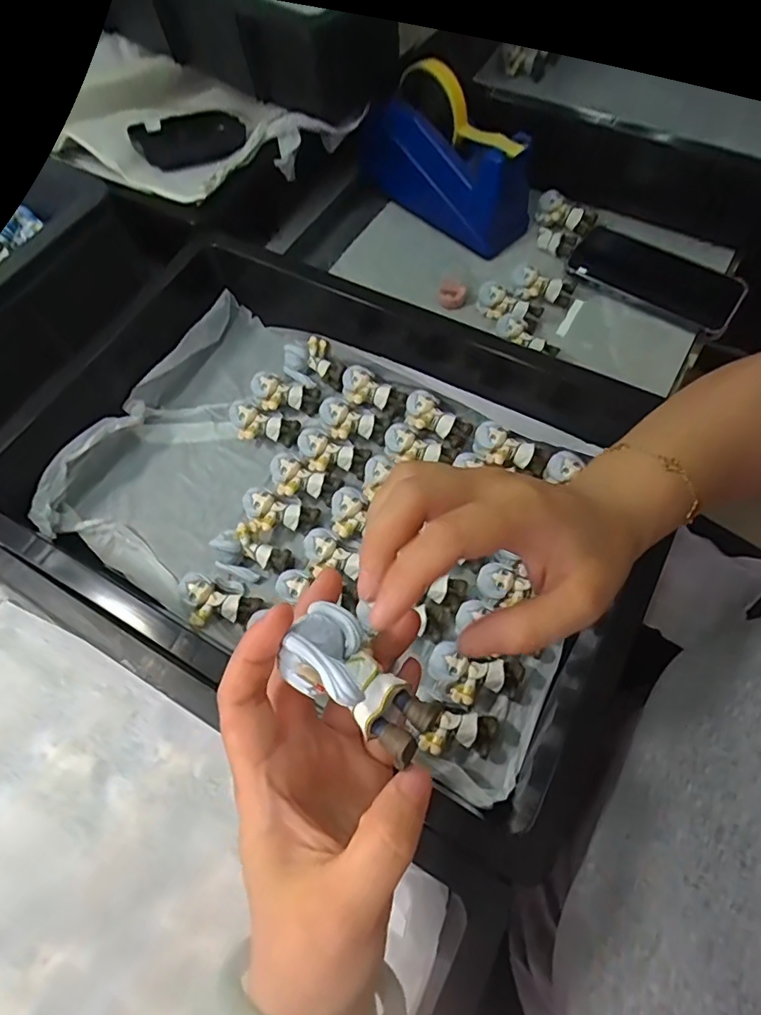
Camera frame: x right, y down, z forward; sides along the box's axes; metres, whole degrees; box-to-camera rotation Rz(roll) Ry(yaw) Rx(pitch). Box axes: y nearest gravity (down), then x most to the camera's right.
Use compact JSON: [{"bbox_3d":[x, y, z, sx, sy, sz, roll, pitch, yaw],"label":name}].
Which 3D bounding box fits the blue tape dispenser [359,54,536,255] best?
[{"bbox_3d":[0.066,-0.370,0.548,0.196,0.125,0.067,39,69,17],"label":"blue tape dispenser"}]

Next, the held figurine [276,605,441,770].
[{"bbox_3d":[-0.009,0.058,0.179,0.029,0.025,0.058,-40,70,-18],"label":"held figurine"}]

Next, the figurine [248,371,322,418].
[{"bbox_3d":[-0.087,-0.103,0.478,0.063,0.020,0.039,16,64,-6],"label":"figurine"}]

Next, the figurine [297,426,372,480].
[{"bbox_3d":[-0.041,-0.044,0.442,0.062,0.017,0.032,21,65,-3],"label":"figurine"}]

